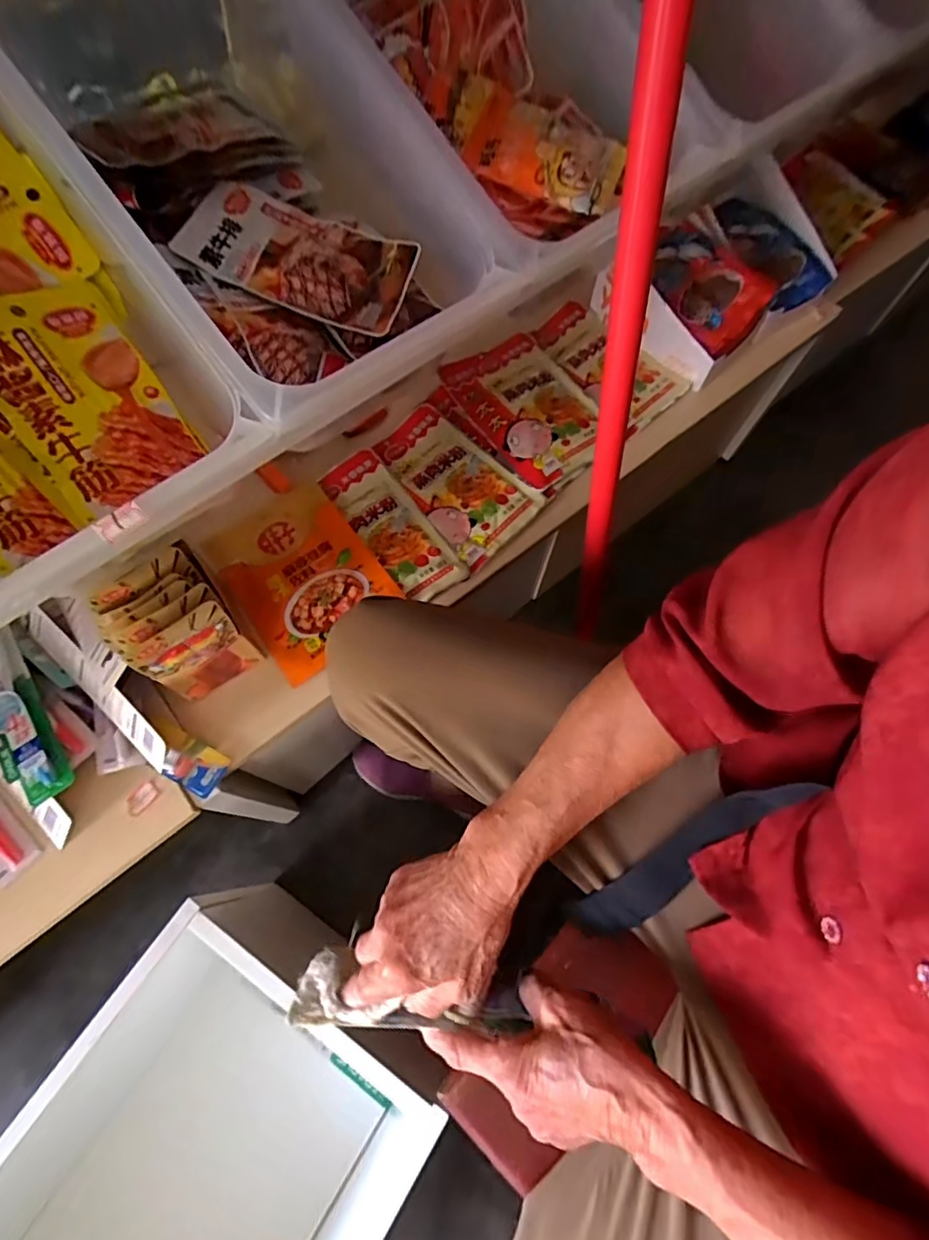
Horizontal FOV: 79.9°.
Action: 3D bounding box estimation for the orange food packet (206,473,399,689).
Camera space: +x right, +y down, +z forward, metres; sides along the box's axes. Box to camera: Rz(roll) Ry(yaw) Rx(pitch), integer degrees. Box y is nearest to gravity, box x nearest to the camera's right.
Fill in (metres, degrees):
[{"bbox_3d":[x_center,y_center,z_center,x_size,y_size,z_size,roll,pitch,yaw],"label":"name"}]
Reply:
[{"bbox_3d":[-0.176,-0.054,0.595,0.145,0.013,0.210,-35,72,-15],"label":"orange food packet"}]

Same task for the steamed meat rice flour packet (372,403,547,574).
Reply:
[{"bbox_3d":[-0.012,-0.164,0.647,0.121,0.015,0.203,-40,73,-17],"label":"steamed meat rice flour packet"}]

